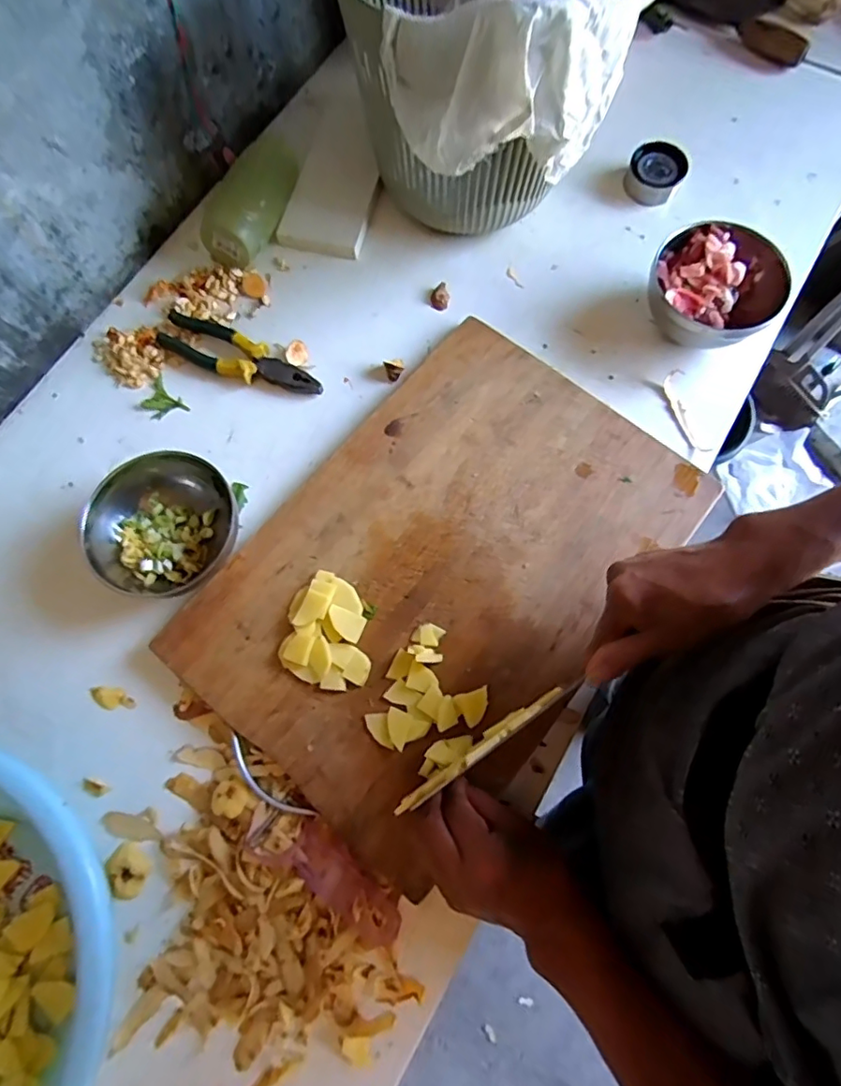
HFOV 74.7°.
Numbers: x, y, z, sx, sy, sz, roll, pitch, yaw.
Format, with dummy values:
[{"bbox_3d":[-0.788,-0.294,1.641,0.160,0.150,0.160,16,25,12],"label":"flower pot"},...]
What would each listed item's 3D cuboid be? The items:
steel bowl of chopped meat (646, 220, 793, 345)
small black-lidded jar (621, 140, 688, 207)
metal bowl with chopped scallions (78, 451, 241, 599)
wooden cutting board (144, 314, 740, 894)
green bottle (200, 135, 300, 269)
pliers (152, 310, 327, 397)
[{"bbox_3d":[0.317,-0.269,0.603,0.137,0.078,0.133,0,74,0],"label":"steel bowl of chopped meat"},{"bbox_3d":[0.287,-0.451,0.674,0.065,0.029,0.063,0,74,0],"label":"small black-lidded jar"},{"bbox_3d":[-0.249,-0.016,0.541,0.131,0.065,0.137,11,74,4],"label":"metal bowl with chopped scallions"},{"bbox_3d":[0.034,0.026,0.539,0.344,0.039,0.478,38,78,10],"label":"wooden cutting board"},{"bbox_3d":[-0.195,-0.413,0.646,0.065,0.069,0.167,16,75,5],"label":"green bottle"},{"bbox_3d":[-0.206,-0.211,0.619,0.202,0.022,0.054,24,76,7],"label":"pliers"}]

